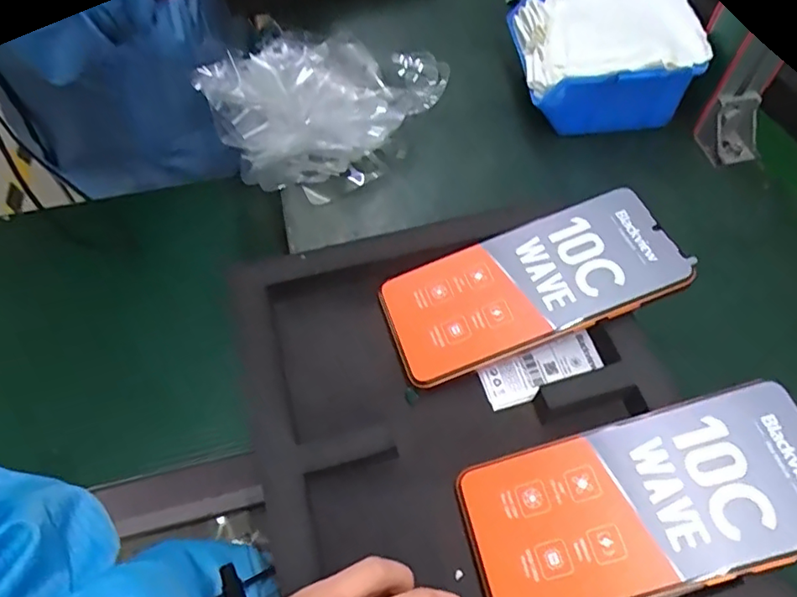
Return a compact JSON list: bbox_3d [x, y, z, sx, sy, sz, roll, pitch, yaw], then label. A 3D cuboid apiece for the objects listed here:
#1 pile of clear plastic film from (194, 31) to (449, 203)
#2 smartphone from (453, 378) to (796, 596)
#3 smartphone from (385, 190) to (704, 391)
[{"bbox_3d":[-0.069,-0.182,0.499,0.181,0.051,0.194,1,59,-1],"label":"pile of clear plastic film"},{"bbox_3d":[0.117,0.098,0.272,0.168,0.008,0.078,-19,60,5],"label":"smartphone"},{"bbox_3d":[0.075,-0.009,0.334,0.165,0.010,0.074,-22,62,1],"label":"smartphone"}]

